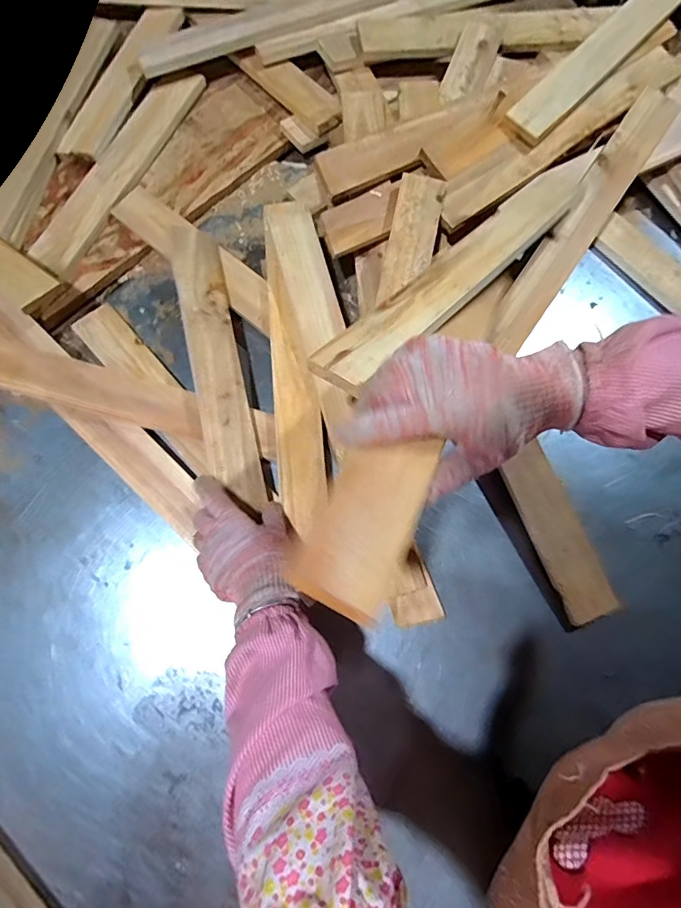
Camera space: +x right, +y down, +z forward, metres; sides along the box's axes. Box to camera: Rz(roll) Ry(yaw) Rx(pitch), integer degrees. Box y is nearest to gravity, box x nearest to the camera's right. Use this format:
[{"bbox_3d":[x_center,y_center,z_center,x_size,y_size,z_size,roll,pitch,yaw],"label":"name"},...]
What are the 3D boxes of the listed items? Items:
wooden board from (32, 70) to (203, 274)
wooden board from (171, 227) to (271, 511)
[{"bbox_3d":[-0.329,-0.439,0.672,0.072,0.013,0.403,23,76,4],"label":"wooden board"},{"bbox_3d":[-0.154,-0.117,0.563,0.065,0.011,0.369,-6,77,-32],"label":"wooden board"}]

